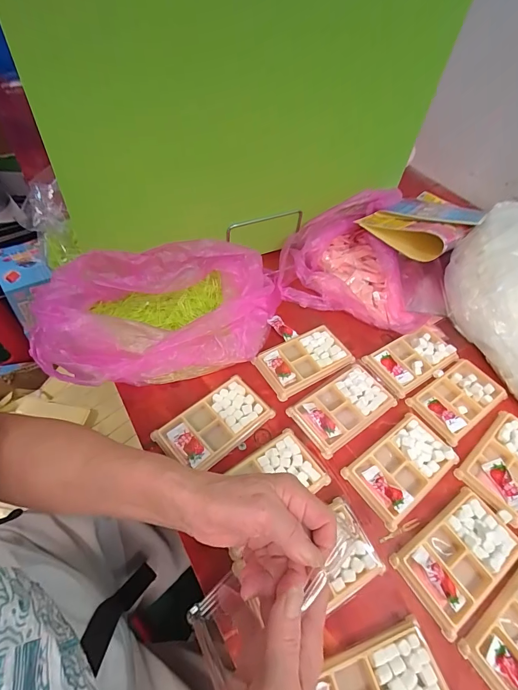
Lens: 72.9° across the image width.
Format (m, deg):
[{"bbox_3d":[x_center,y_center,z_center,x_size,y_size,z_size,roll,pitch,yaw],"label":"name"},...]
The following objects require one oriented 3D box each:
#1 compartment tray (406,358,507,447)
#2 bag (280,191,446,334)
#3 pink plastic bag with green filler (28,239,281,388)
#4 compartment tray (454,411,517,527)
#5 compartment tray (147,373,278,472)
[{"bbox_3d":[0.285,0.074,0.499,0.137,0.017,0.076,-26,58,-24],"label":"compartment tray"},{"bbox_3d":[0.195,-0.150,0.628,0.297,0.116,0.262,14,51,6],"label":"bag"},{"bbox_3d":[-0.137,-0.051,0.501,0.351,0.086,0.188,-13,54,-16],"label":"pink plastic bag with green filler"},{"bbox_3d":[0.318,0.147,0.443,0.135,0.019,0.076,-32,60,-27],"label":"compartment tray"},{"bbox_3d":[-0.055,0.100,0.443,0.135,0.011,0.076,-33,61,-28],"label":"compartment tray"}]

